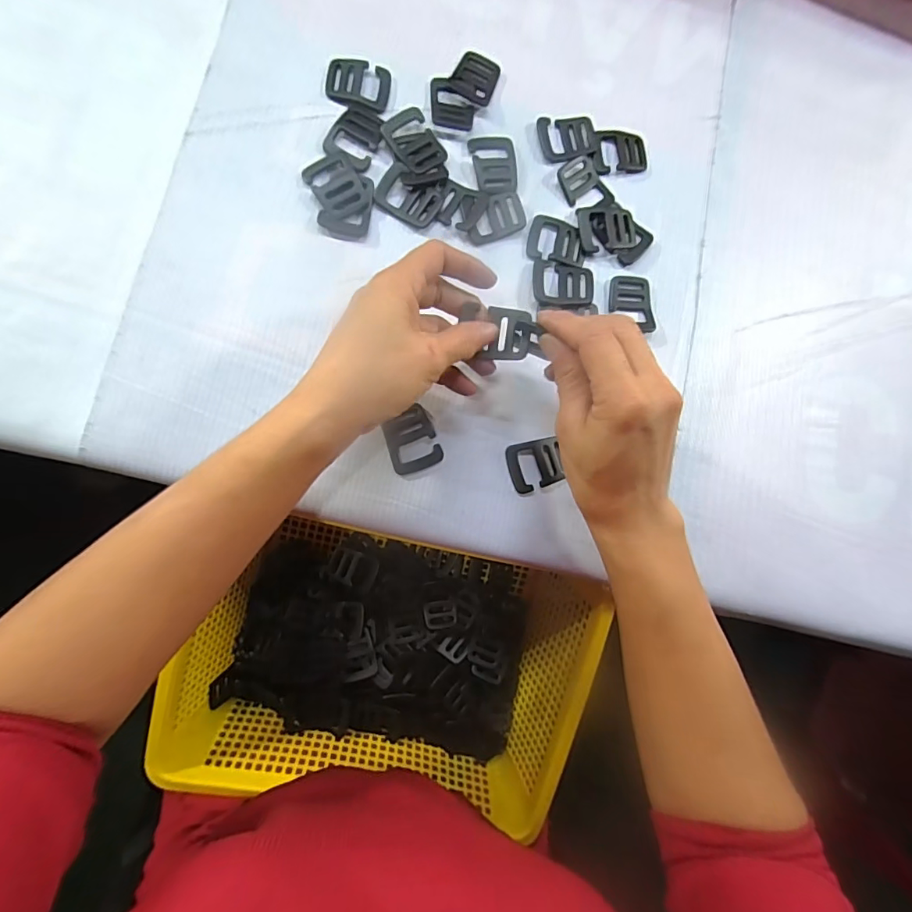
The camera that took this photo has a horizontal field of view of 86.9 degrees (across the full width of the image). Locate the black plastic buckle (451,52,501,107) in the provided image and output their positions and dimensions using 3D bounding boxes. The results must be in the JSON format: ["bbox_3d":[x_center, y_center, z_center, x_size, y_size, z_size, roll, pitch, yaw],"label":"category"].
[{"bbox_3d":[0.015,-0.274,0.346,0.030,0.004,0.038,25,82,-6],"label":"black plastic buckle"}]

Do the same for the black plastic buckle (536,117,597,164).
[{"bbox_3d":[0.082,-0.233,0.353,0.042,0.004,0.033,-9,86,-9],"label":"black plastic buckle"}]

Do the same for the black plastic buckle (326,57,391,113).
[{"bbox_3d":[-0.068,-0.258,0.332,0.044,0.004,0.034,11,83,-7],"label":"black plastic buckle"}]

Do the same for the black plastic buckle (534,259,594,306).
[{"bbox_3d":[0.075,-0.121,0.339,0.042,0.006,0.032,7,84,-8],"label":"black plastic buckle"}]

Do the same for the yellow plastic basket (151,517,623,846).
[{"bbox_3d":[-0.060,0.175,0.388,0.299,0.101,0.190,13,83,-7],"label":"yellow plastic basket"}]

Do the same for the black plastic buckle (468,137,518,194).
[{"bbox_3d":[0.028,-0.207,0.341,0.031,0.005,0.045,-10,86,-9],"label":"black plastic buckle"}]

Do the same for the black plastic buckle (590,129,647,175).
[{"bbox_3d":[0.122,-0.227,0.358,0.043,0.005,0.031,-10,86,-9],"label":"black plastic buckle"}]

